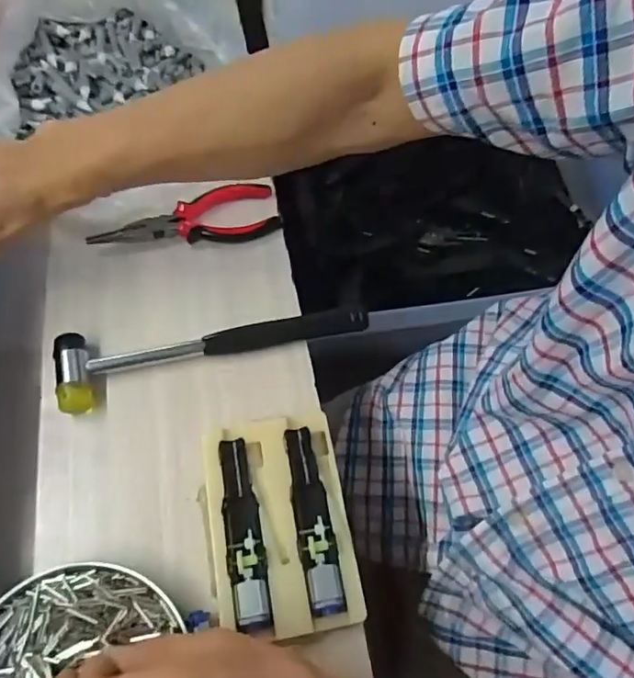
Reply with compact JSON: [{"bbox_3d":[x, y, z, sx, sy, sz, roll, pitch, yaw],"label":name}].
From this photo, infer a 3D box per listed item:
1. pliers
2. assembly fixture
[{"bbox_3d":[-0.111,-0.097,0.481,0.154,0.014,0.052,-19,65,-13],"label":"pliers"},{"bbox_3d":[-0.025,0.120,0.373,0.089,0.020,0.136,-8,63,-8],"label":"assembly fixture"}]

